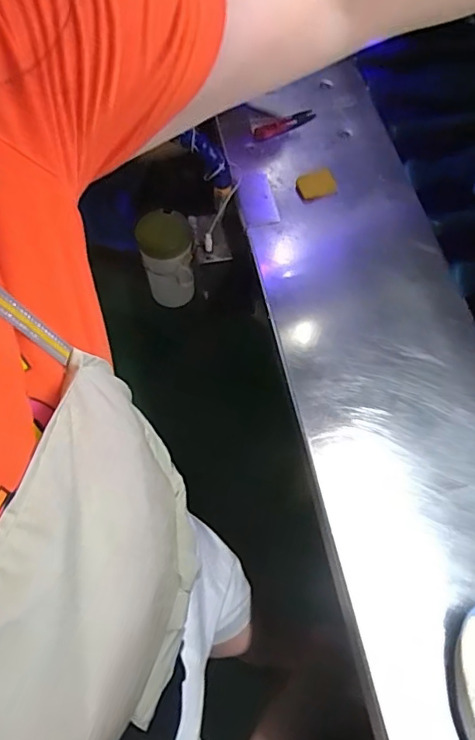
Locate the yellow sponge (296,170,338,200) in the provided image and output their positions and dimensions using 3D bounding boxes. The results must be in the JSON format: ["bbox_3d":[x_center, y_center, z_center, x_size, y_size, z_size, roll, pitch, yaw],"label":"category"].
[{"bbox_3d":[0.107,-0.253,0.735,0.049,0.012,0.039,-15,66,-10],"label":"yellow sponge"}]

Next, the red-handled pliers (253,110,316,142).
[{"bbox_3d":[0.066,-0.359,0.786,0.098,0.010,0.028,-27,68,-15],"label":"red-handled pliers"}]

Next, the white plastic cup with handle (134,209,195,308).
[{"bbox_3d":[-0.104,-0.161,0.793,0.075,0.122,0.085,0,59,-8],"label":"white plastic cup with handle"}]

